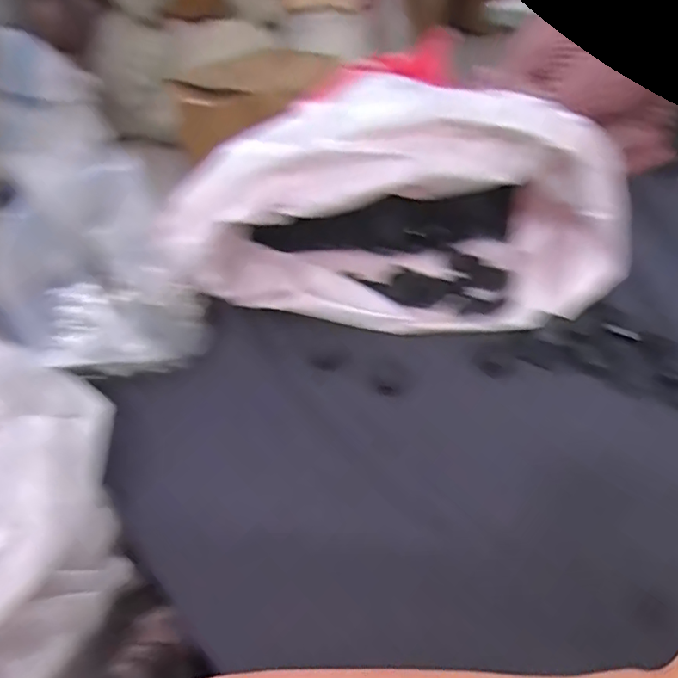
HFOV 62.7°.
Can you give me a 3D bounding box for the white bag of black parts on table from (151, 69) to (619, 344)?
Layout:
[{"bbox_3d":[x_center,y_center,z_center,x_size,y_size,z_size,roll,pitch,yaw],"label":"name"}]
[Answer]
[{"bbox_3d":[0.067,-0.141,0.578,0.420,0.197,0.175,-4,41,0],"label":"white bag of black parts on table"}]

